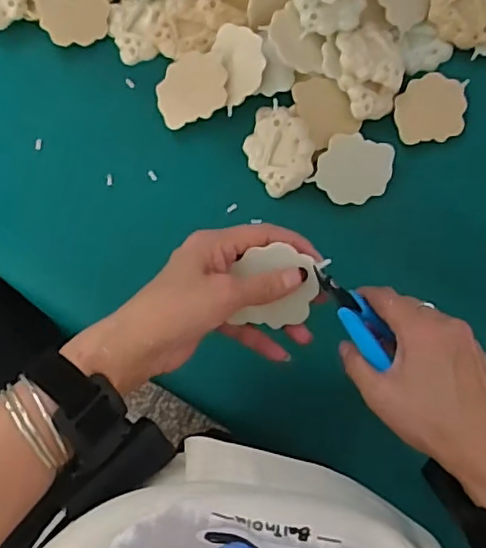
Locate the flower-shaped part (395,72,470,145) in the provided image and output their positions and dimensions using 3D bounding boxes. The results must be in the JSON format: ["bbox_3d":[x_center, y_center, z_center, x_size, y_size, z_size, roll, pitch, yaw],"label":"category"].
[{"bbox_3d":[0.162,-0.141,0.503,0.058,0.007,0.059,8,83,-1],"label":"flower-shaped part"}]

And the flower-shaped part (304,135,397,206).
[{"bbox_3d":[0.093,-0.087,0.493,0.061,0.011,0.057,20,83,1],"label":"flower-shaped part"}]

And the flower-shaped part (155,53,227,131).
[{"bbox_3d":[-0.044,-0.158,0.497,0.060,0.012,0.056,0,83,-2],"label":"flower-shaped part"}]

